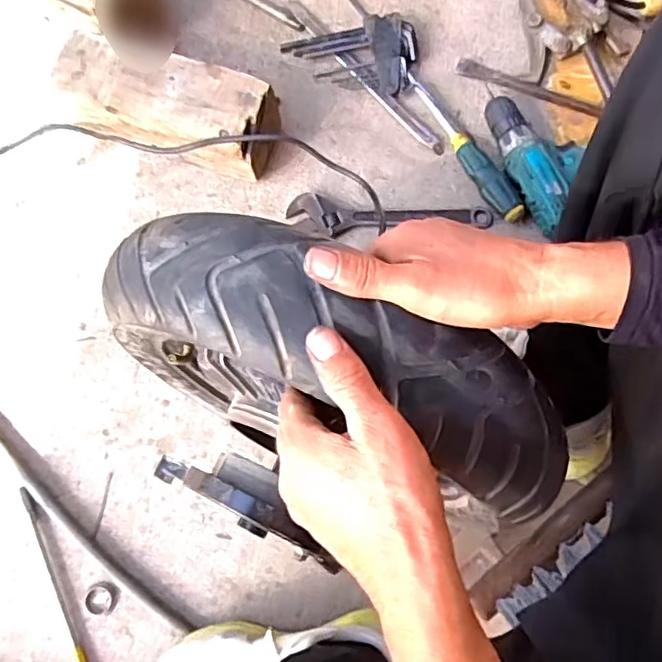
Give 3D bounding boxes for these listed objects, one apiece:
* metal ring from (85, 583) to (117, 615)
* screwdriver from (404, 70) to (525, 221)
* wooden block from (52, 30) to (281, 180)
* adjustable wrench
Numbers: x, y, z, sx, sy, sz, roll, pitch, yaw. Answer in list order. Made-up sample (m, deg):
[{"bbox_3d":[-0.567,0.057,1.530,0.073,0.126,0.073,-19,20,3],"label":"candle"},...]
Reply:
[{"bbox_3d":[-0.249,0.290,0.657,0.032,0.004,0.033,0,79,1],"label":"metal ring"},{"bbox_3d":[0.166,-0.233,0.748,0.037,0.032,0.231,-29,80,-5],"label":"screwdriver"},{"bbox_3d":[-0.193,-0.264,0.725,0.257,0.091,0.100,17,80,4],"label":"wooden block"},{"bbox_3d":[0.070,-0.135,0.738,0.244,0.018,0.052,6,79,2],"label":"adjustable wrench"}]

